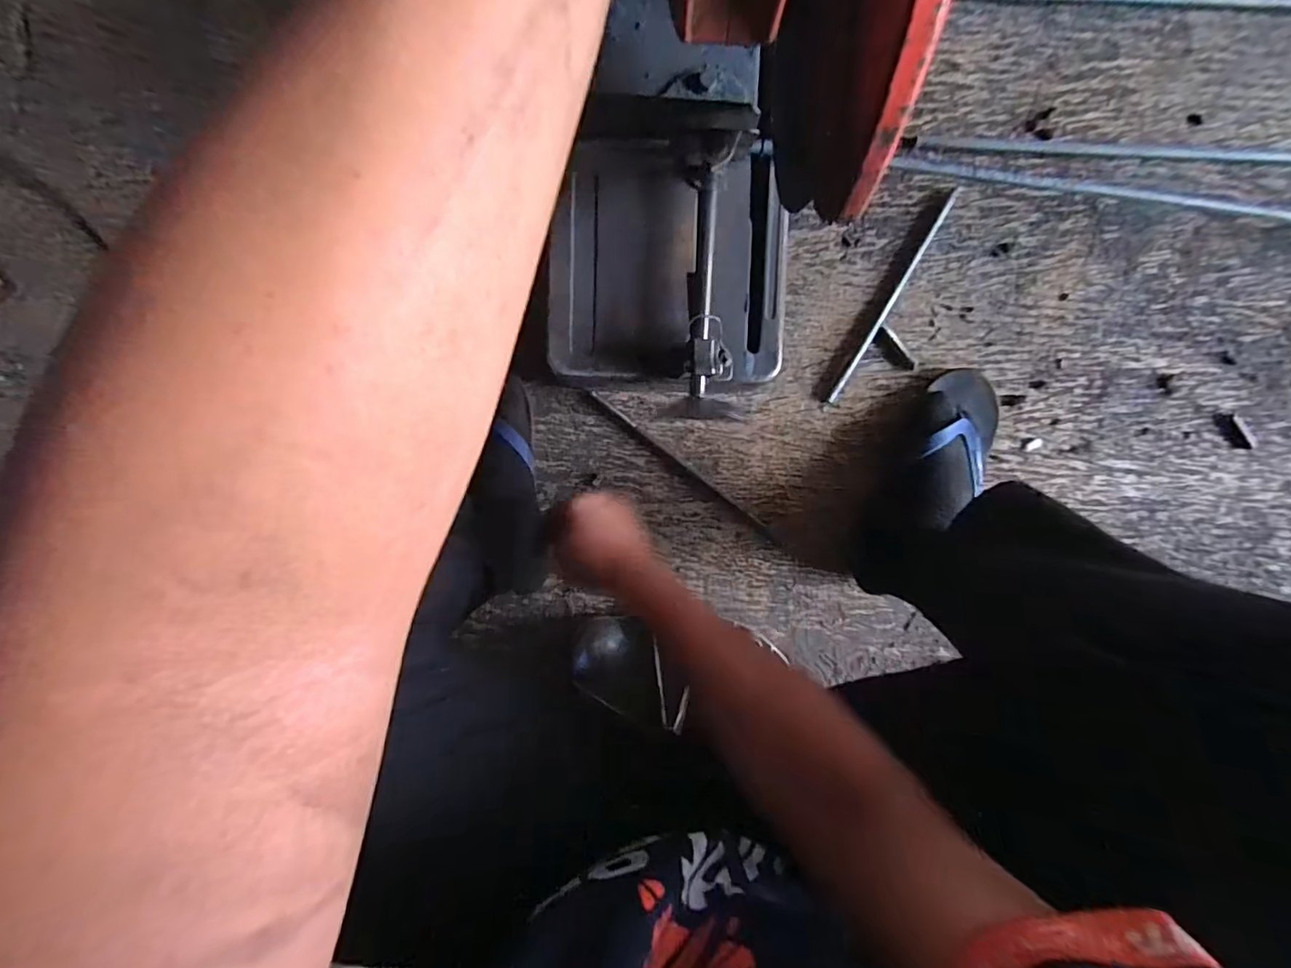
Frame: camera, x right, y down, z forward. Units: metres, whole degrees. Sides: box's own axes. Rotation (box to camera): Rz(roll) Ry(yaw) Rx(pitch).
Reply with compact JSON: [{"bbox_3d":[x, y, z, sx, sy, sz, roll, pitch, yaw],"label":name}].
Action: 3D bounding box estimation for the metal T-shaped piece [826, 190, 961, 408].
[{"bbox_3d":[0.312,-0.201,0.631,0.064,0.012,0.267,29,95,-3],"label":"metal T-shaped piece"}]

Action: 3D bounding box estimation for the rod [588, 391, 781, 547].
[{"bbox_3d":[0.048,-0.018,0.659,0.289,0.004,0.008,39,94,-4],"label":"rod"}]

